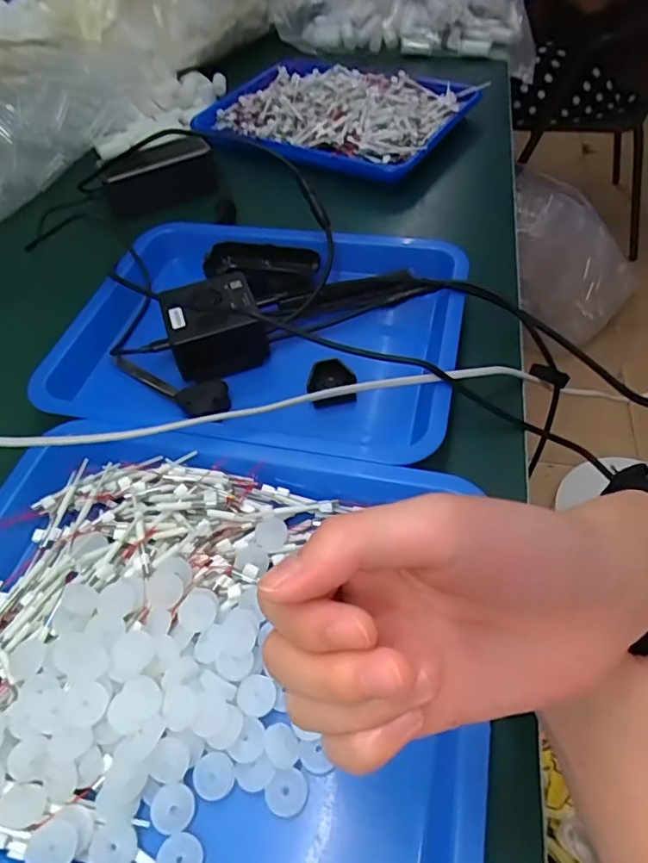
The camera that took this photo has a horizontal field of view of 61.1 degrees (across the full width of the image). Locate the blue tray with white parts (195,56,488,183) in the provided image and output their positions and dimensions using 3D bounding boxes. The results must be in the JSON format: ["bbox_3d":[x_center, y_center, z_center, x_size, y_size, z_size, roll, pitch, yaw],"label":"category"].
[{"bbox_3d":[0.005,-0.407,0.686,0.309,0.045,0.203,22,57,20],"label":"blue tray with white parts"}]

